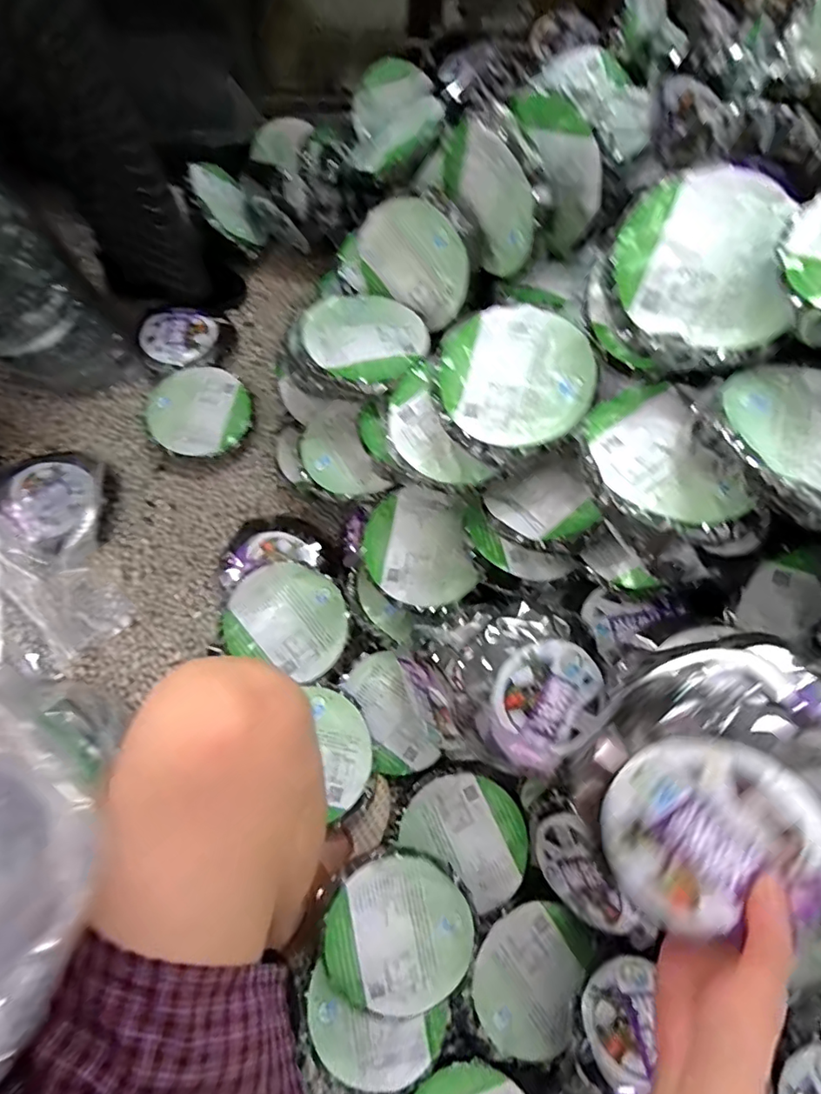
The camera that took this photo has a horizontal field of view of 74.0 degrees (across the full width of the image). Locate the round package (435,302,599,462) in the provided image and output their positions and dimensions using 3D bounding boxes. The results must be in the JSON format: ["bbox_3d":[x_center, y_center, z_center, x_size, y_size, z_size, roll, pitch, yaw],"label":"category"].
[{"bbox_3d":[0.107,-0.170,0.559,0.154,0.039,0.162,1,70,-1],"label":"round package"}]

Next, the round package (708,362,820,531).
[{"bbox_3d":[0.314,-0.085,0.414,0.152,0.043,0.147,1,70,-1],"label":"round package"}]

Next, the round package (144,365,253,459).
[{"bbox_3d":[-0.339,-0.214,0.882,0.158,0.056,0.168,1,70,-1],"label":"round package"}]

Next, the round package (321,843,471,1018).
[{"bbox_3d":[-0.015,0.415,0.581,0.154,0.030,0.149,-34,75,-13],"label":"round package"}]

